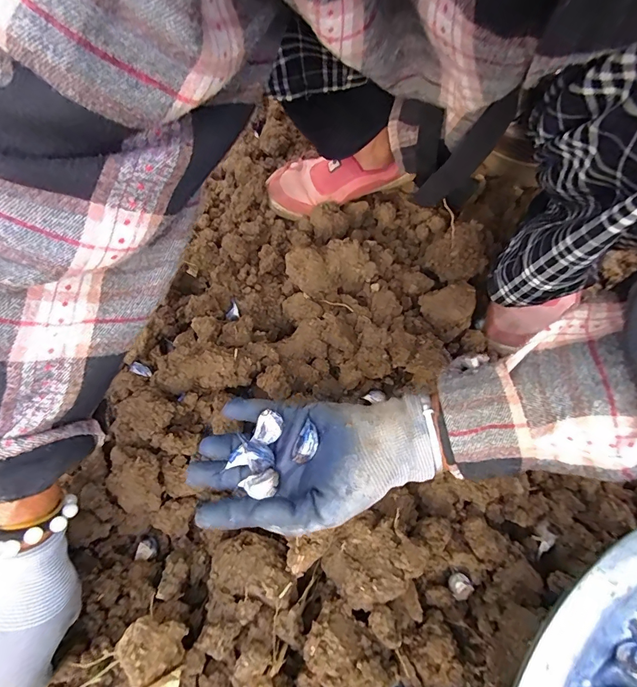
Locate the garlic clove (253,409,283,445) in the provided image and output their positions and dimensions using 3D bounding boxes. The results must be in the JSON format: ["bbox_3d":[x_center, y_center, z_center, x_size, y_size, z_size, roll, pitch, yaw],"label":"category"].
[{"bbox_3d":[-0.038,0.063,0.307,0.015,0.016,0.023,28,109,-1],"label":"garlic clove"}]

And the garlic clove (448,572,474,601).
[{"bbox_3d":[0.125,0.214,0.347,0.022,0.018,0.017,42,69,16],"label":"garlic clove"}]

